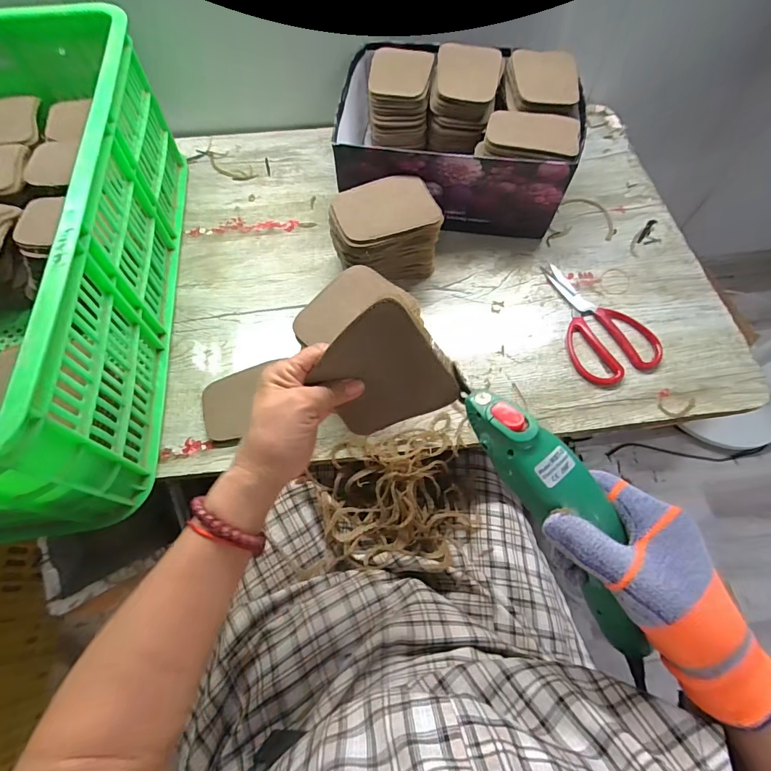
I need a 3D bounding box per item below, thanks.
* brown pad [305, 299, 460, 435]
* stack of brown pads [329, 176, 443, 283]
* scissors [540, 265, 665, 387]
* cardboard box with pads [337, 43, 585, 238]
[{"bbox_3d":[-0.008,-0.006,0.313,0.086,0.110,0.011,51,37,-13],"label":"brown pad"},{"bbox_3d":[-0.002,-0.192,0.537,0.129,0.100,0.104,-11,65,-5],"label":"stack of brown pads"},{"bbox_3d":[0.274,-0.089,0.533,0.108,0.009,0.184,-12,65,-6],"label":"scissors"},{"bbox_3d":[0.101,-0.367,0.601,0.320,0.131,0.260,4,65,2],"label":"cardboard box with pads"}]

